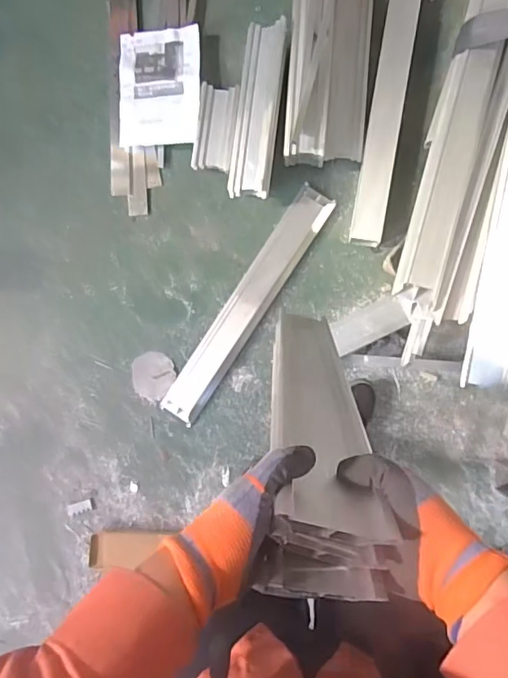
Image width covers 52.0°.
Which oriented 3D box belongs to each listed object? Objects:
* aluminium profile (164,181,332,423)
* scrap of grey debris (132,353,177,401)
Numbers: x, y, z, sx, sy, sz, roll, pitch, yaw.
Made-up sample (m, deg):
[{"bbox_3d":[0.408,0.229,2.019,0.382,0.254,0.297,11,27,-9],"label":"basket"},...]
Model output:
[{"bbox_3d":[-0.019,-0.088,1.307,0.095,0.030,0.652,33,91,5],"label":"aluminium profile"},{"bbox_3d":[-0.258,0.092,1.325,0.109,0.007,0.116,0,90,3],"label":"scrap of grey debris"}]

